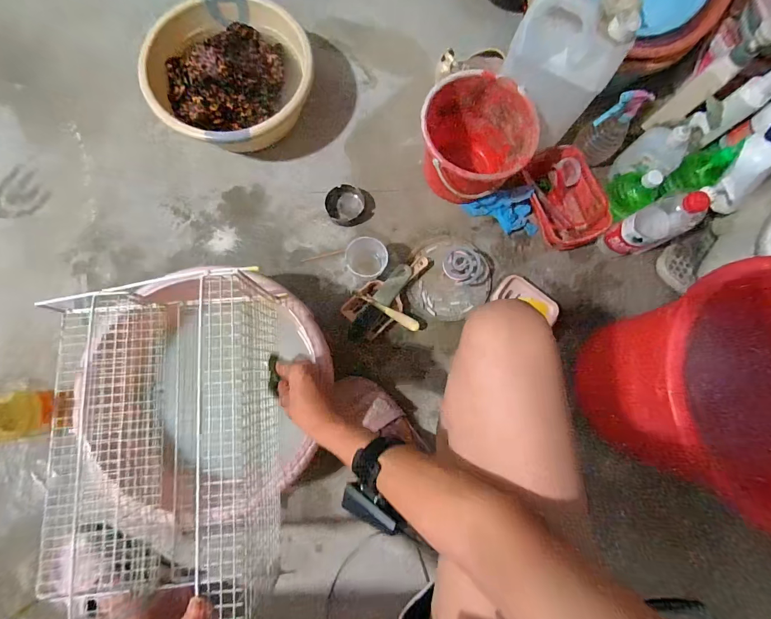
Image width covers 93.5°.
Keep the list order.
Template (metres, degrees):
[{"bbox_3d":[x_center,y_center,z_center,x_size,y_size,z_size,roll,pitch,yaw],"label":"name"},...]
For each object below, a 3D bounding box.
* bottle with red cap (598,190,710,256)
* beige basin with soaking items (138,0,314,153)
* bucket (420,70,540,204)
[{"bbox_3d":[0.491,-0.153,0.668,0.081,0.214,0.075,-26,82,-7],"label":"bottle with red cap"},{"bbox_3d":[-0.298,-0.452,0.716,0.296,0.098,0.295,0,80,-3],"label":"beige basin with soaking items"},{"bbox_3d":[0.162,-0.308,0.695,0.194,0.150,0.185,0,80,-3],"label":"bucket"}]

